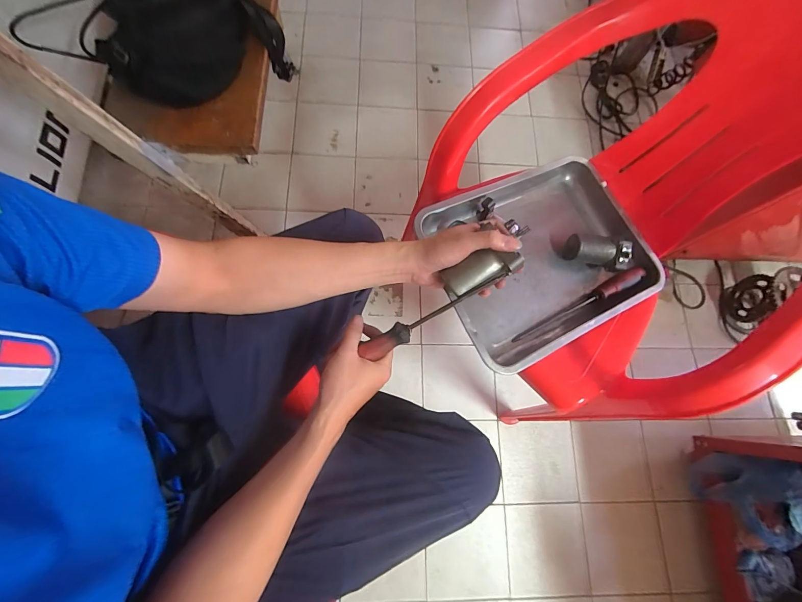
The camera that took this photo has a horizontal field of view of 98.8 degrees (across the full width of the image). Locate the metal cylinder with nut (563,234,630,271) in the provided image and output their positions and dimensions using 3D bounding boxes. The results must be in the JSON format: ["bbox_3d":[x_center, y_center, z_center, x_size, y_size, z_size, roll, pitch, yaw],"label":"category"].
[{"bbox_3d":[0.350,-0.092,0.614,0.100,0.052,0.059,14,74,0],"label":"metal cylinder with nut"}]

